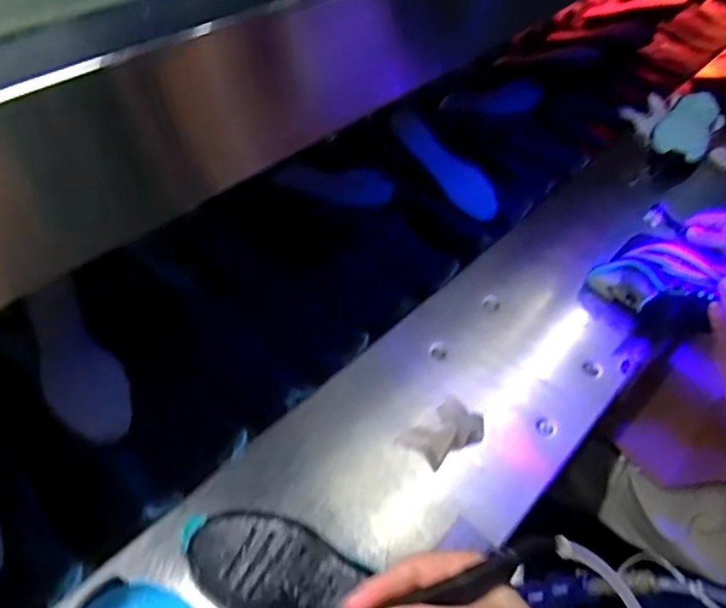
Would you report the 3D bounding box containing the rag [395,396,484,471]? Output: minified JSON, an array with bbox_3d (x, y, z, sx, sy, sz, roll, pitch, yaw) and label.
[{"bbox_3d":[0.085,0.124,0.629,0.081,0.032,0.056,-30,57,-31],"label":"rag"}]

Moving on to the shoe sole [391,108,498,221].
[{"bbox_3d":[0.128,-0.216,0.966,0.213,0.025,0.081,46,53,-1],"label":"shoe sole"}]

